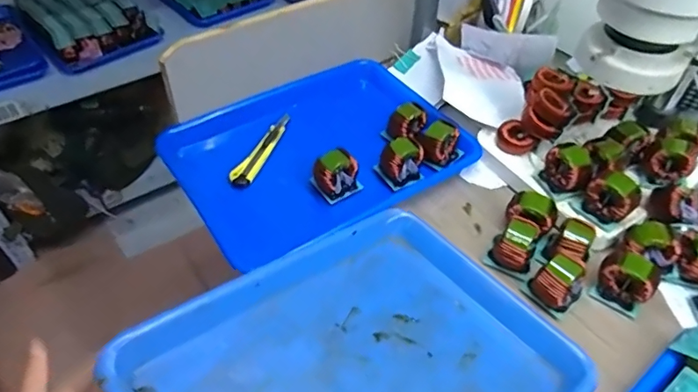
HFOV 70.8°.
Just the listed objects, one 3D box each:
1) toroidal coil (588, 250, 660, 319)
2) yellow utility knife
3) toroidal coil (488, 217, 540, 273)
[{"bbox_3d":[0.266,0.083,0.470,0.049,0.048,0.035,29,53,23],"label":"toroidal coil"},{"bbox_3d":[-0.102,-0.063,0.608,0.024,0.012,0.138,17,49,14],"label":"yellow utility knife"},{"bbox_3d":[0.171,0.046,0.496,0.040,0.034,0.049,25,51,20],"label":"toroidal coil"}]

